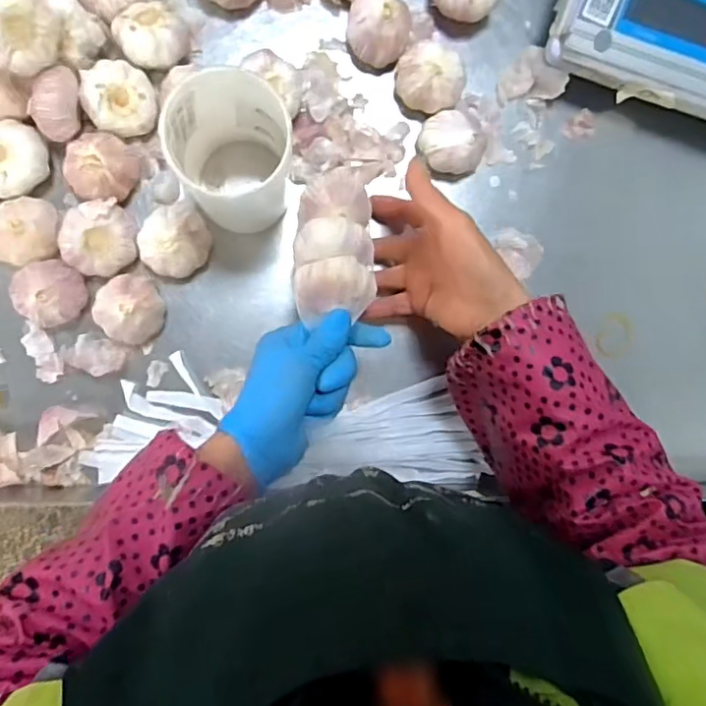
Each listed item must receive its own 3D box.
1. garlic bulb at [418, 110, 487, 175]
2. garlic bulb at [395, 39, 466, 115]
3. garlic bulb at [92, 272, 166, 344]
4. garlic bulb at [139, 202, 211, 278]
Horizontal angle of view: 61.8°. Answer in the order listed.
[{"bbox_3d":[0.087,-0.184,0.521,0.056,0.039,0.052,0,94,-6],"label":"garlic bulb"},{"bbox_3d":[0.066,-0.239,0.514,0.058,0.034,0.055,0,94,-6],"label":"garlic bulb"},{"bbox_3d":[-0.190,-0.036,0.499,0.051,0.038,0.057,-21,96,-4],"label":"garlic bulb"},{"bbox_3d":[-0.148,-0.094,0.498,0.053,0.037,0.059,37,90,-7],"label":"garlic bulb"}]

